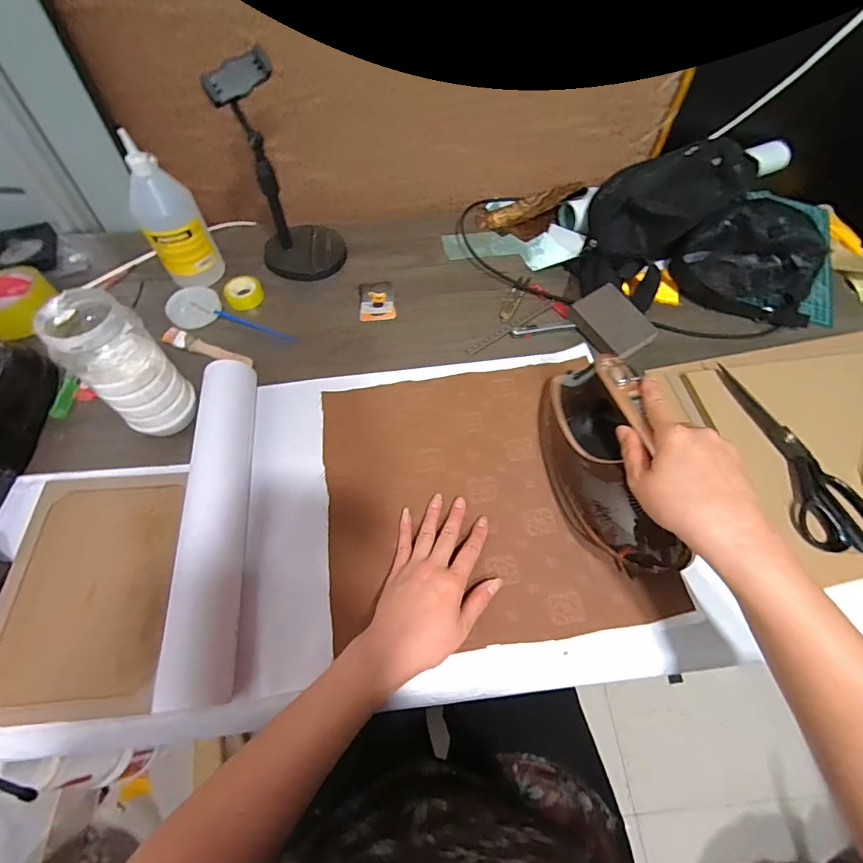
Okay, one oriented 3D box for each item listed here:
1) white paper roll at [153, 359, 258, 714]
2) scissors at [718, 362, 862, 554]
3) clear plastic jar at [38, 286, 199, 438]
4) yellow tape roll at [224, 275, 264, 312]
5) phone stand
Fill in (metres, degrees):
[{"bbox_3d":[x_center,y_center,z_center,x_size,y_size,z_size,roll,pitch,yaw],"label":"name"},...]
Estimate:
[{"bbox_3d":[-0.223,0.080,0.452,0.055,0.045,0.350,-7,61,-4],"label":"white paper roll"},{"bbox_3d":[0.406,0.018,0.489,0.073,0.019,0.238,-7,61,-4],"label":"scissors"},{"bbox_3d":[-0.322,-0.067,0.459,0.068,0.158,0.076,38,67,19],"label":"clear plastic jar"},{"bbox_3d":[-0.273,-0.204,0.632,0.052,0.022,0.052,0,60,0],"label":"yellow tape roll"},{"bbox_3d":[-0.198,-0.338,0.577,0.124,0.241,0.102,-16,62,-9],"label":"phone stand"}]

